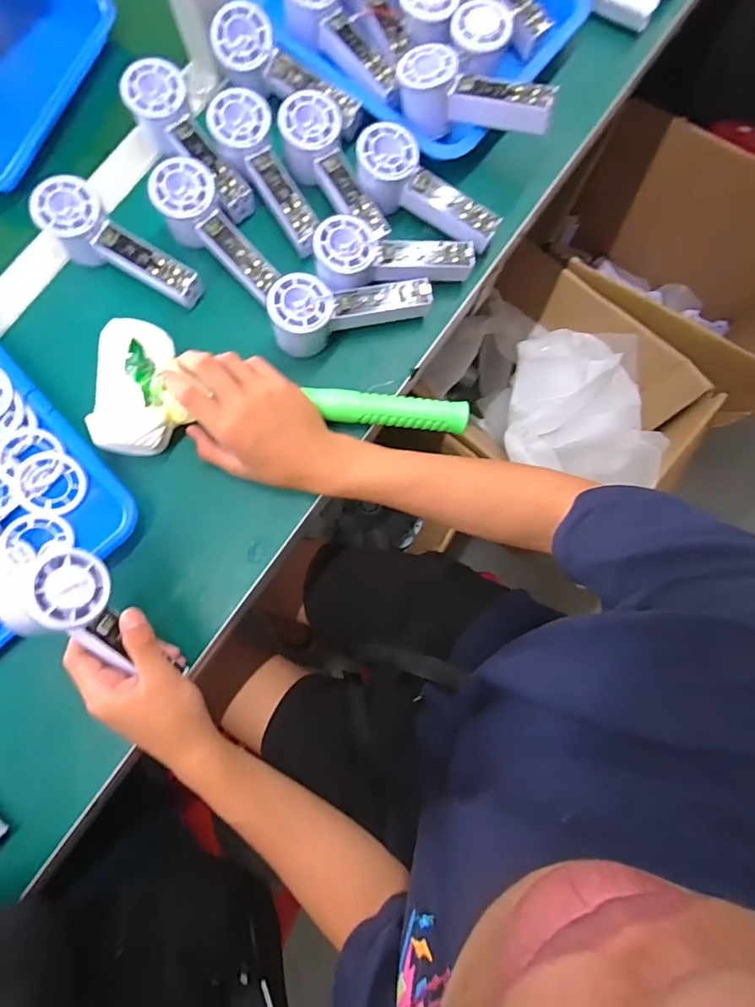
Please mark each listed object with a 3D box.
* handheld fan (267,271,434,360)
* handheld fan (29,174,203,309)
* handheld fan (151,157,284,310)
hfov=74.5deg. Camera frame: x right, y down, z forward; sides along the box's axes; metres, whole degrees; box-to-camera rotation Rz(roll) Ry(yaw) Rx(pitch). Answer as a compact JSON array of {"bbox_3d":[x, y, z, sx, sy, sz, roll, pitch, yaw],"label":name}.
[{"bbox_3d":[-0.024,-0.187,0.471,0.151,0.054,0.052,-13,82,-3],"label":"handheld fan"},{"bbox_3d":[-0.246,-0.245,0.482,0.159,0.050,0.055,30,82,-9],"label":"handheld fan"},{"bbox_3d":[-0.155,-0.255,0.476,0.055,0.053,0.142,-38,84,-6],"label":"handheld fan"}]

